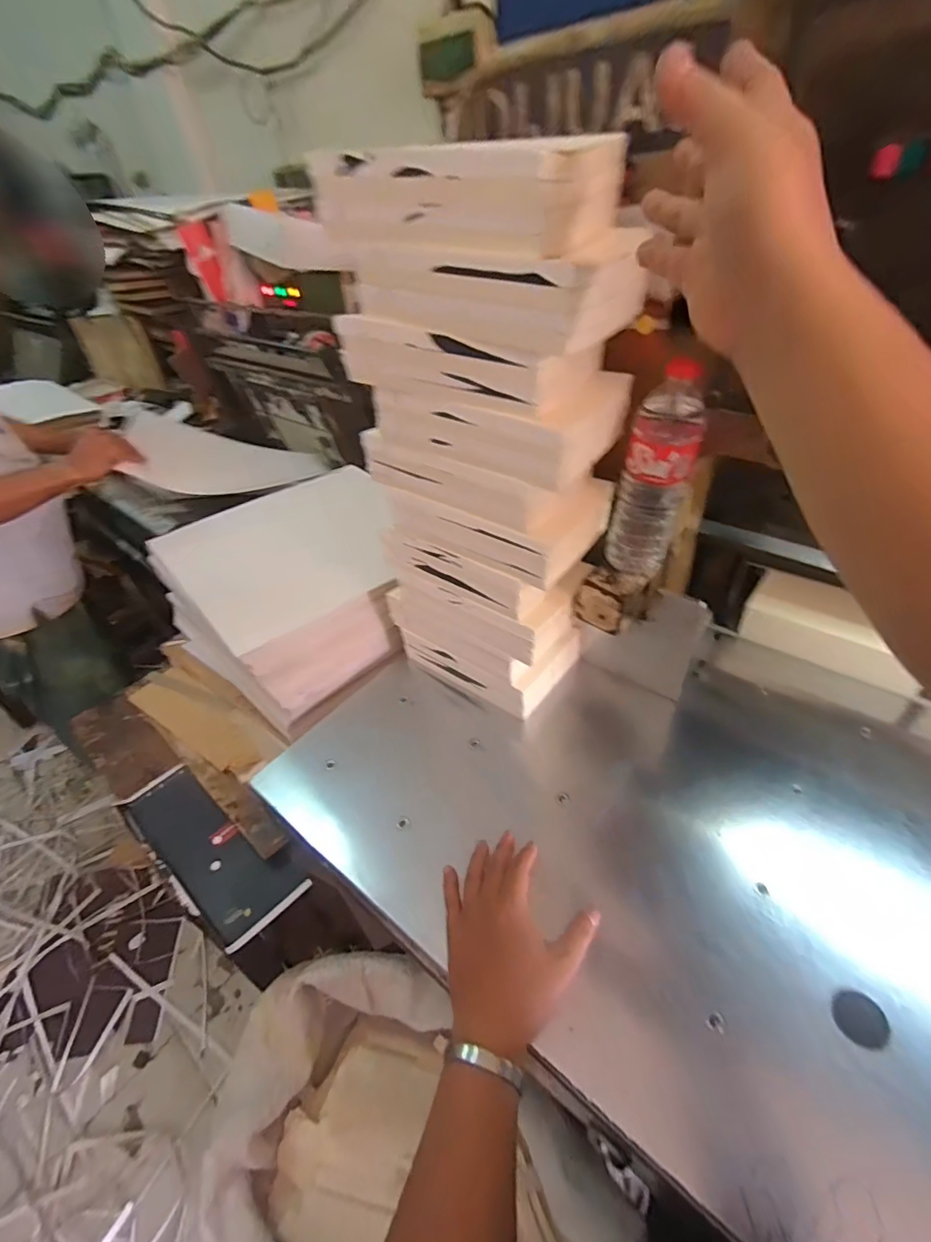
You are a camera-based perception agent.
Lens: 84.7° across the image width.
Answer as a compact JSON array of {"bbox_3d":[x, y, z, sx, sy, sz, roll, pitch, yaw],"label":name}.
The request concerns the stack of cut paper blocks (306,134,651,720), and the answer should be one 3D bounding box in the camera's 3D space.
[{"bbox_3d":[0.043,-0.154,0.591,0.205,0.557,0.246,-30,45,-27],"label":"stack of cut paper blocks"}]

